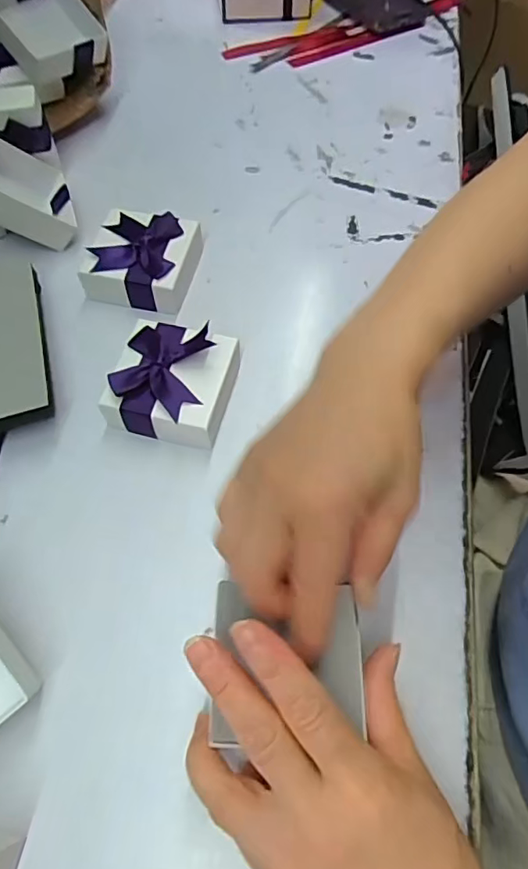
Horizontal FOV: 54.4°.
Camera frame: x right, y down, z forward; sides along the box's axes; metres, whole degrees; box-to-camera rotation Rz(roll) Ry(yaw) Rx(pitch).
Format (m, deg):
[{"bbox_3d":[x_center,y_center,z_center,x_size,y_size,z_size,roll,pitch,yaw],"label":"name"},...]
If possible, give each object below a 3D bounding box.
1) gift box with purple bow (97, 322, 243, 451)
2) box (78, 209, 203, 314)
[{"bbox_3d":[-0.057,-0.032,0.325,0.072,0.035,0.076,13,62,6],"label":"gift box with purple bow"},{"bbox_3d":[-0.086,-0.127,0.376,0.076,0.032,0.066,11,62,5],"label":"box"}]

